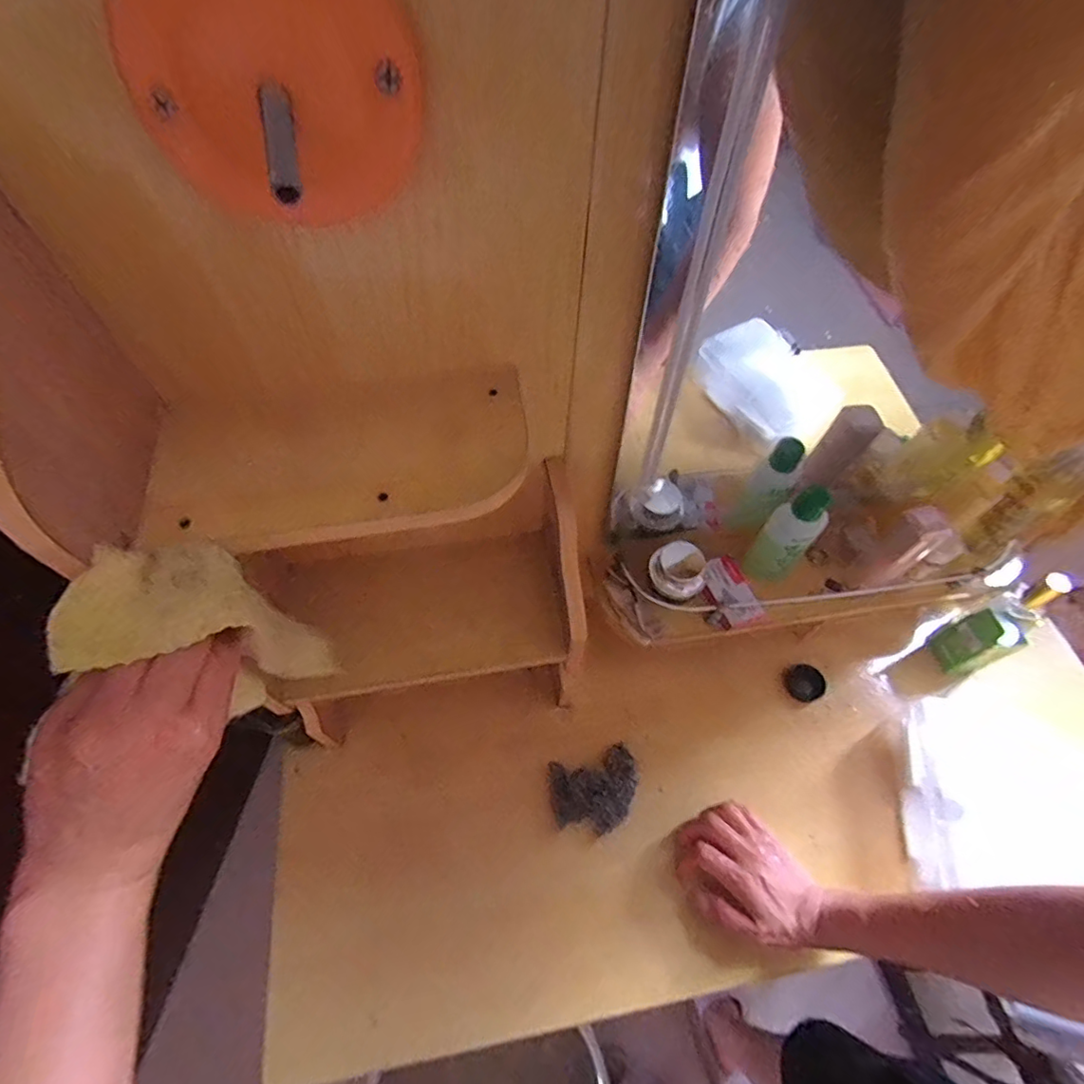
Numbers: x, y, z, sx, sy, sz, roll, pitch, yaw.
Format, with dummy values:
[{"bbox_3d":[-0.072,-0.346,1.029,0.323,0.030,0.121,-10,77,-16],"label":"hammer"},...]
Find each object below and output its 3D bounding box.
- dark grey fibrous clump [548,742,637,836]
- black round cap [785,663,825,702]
[{"bbox_3d":[0.052,0.238,0.530,0.085,0.029,0.068,-13,60,-9],"label":"dark grey fibrous clump"},{"bbox_3d":[0.286,0.153,0.604,0.040,0.007,0.038,1,59,-1],"label":"black round cap"}]

